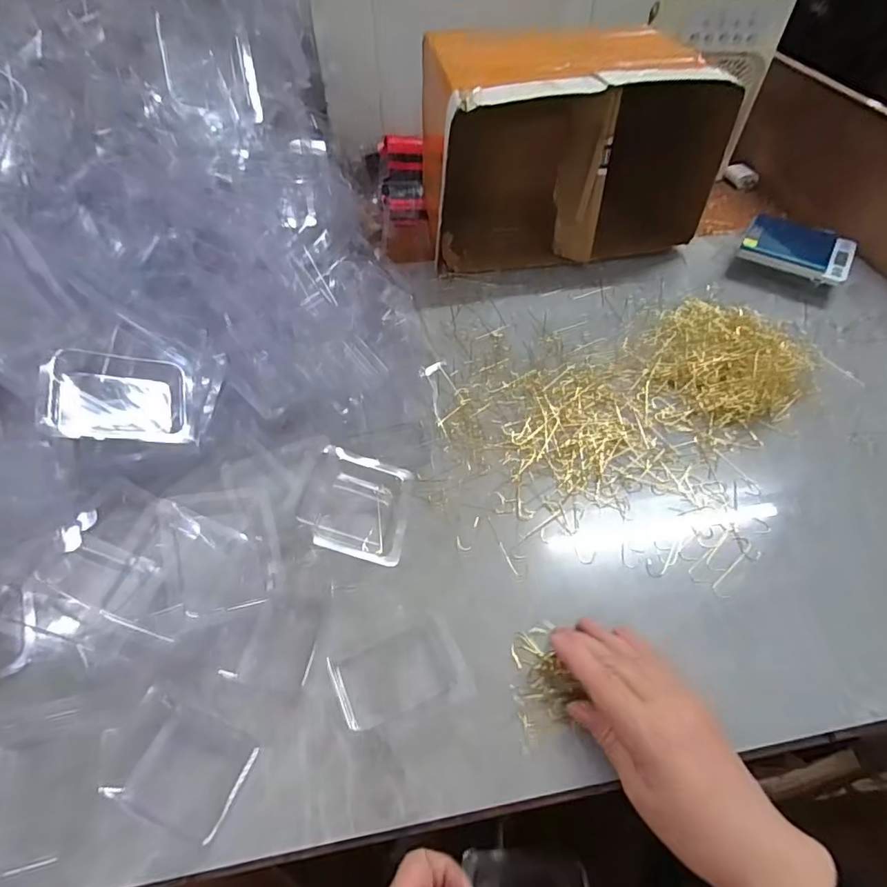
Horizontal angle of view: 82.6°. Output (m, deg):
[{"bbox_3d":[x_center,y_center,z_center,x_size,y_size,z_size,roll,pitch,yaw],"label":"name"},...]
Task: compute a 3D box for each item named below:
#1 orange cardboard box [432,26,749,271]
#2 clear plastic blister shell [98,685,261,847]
[{"bbox_3d":[0.149,-0.388,0.663,0.343,0.206,0.238,-7,51,-7],"label":"orange cardboard box"},{"bbox_3d":[-0.163,0.198,0.312,0.081,0.020,0.058,16,52,12],"label":"clear plastic blister shell"}]

